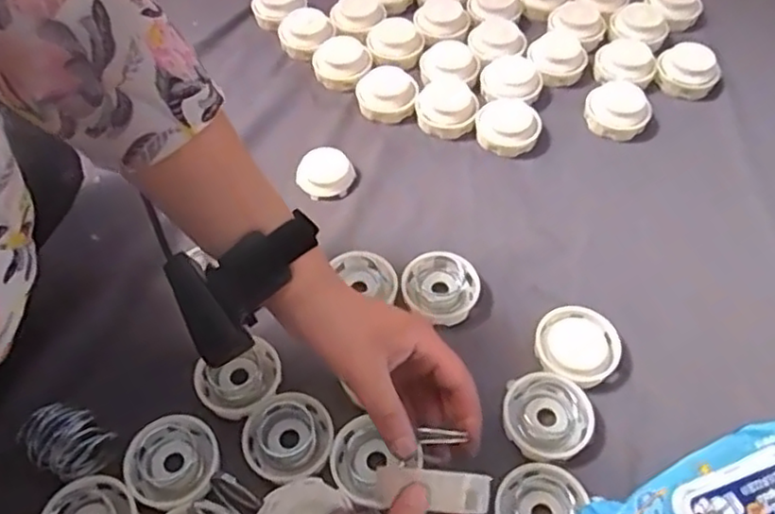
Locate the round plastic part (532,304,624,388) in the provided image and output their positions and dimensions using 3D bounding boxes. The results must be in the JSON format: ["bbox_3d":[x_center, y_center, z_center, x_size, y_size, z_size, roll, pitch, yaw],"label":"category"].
[{"bbox_3d":[0.145,0.070,0.503,0.061,0.022,0.060,3,54,-4],"label":"round plastic part"}]

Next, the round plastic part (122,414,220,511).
[{"bbox_3d":[-0.148,0.143,0.452,0.060,0.017,0.060,3,54,-4],"label":"round plastic part"}]

